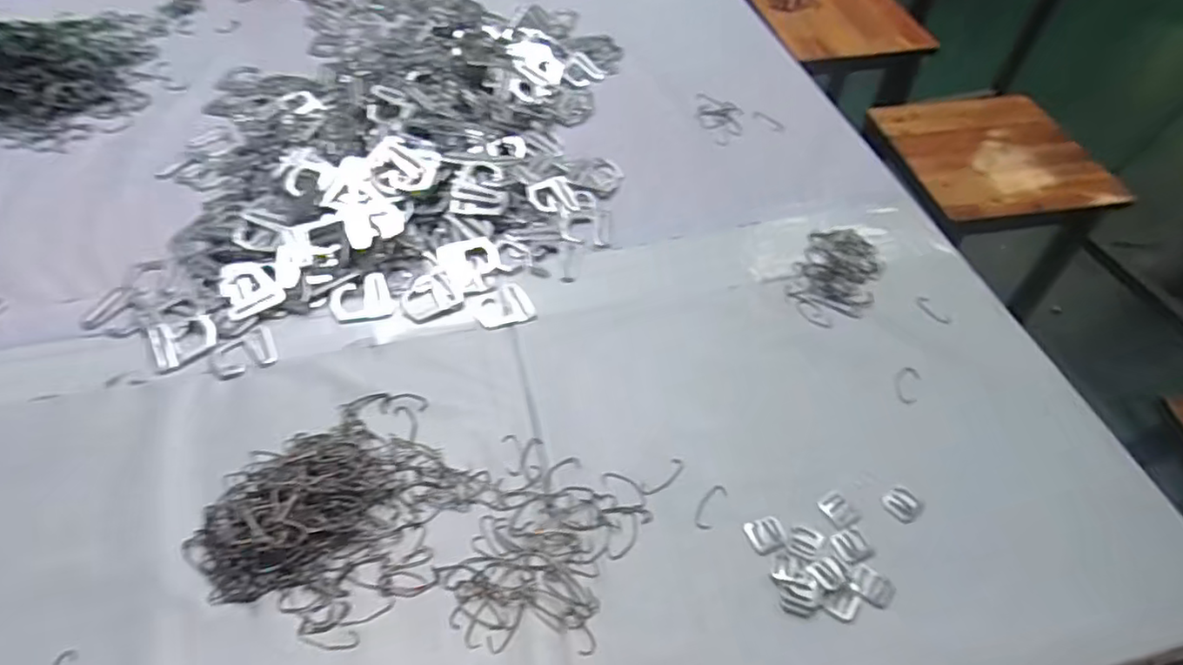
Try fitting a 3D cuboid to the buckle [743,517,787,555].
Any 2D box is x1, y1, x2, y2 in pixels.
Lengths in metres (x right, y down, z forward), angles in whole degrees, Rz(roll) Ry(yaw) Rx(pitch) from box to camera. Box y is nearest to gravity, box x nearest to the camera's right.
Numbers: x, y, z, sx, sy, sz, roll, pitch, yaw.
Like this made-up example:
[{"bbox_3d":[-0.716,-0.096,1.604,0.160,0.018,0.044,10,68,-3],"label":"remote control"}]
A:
[{"bbox_3d":[0.128,0.147,0.468,0.027,0.004,0.025,-17,55,-14],"label":"buckle"}]

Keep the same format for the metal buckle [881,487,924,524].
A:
[{"bbox_3d":[0.235,0.128,0.483,0.025,0.004,0.024,-33,60,-23],"label":"metal buckle"}]

